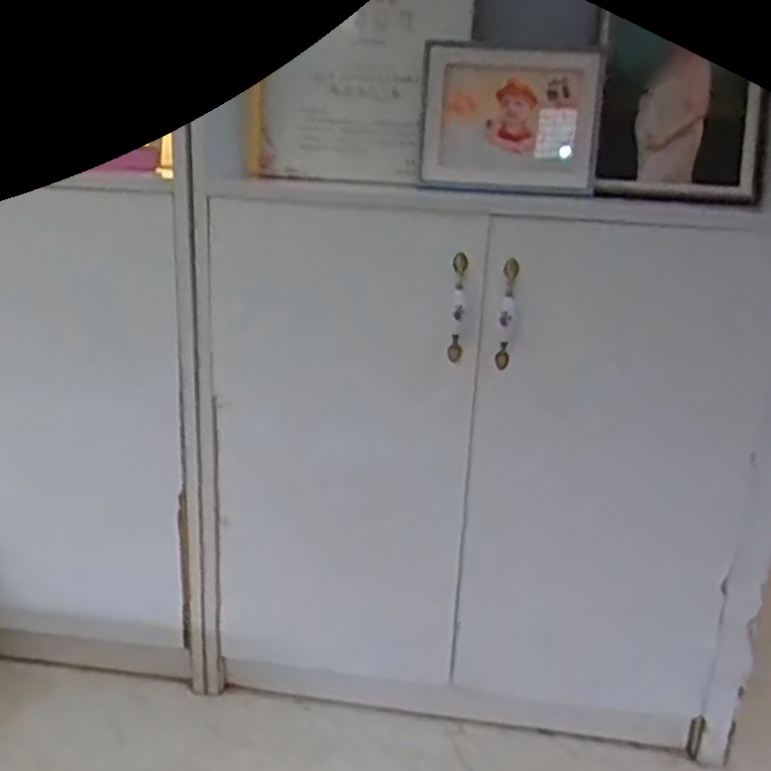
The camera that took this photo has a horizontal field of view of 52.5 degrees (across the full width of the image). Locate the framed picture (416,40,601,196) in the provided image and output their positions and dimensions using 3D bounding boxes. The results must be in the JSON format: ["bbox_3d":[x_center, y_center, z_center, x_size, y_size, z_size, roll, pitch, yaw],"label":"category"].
[{"bbox_3d":[0.167,-0.362,1.055,0.230,0.180,0.038,8,22,14],"label":"framed picture"}]

